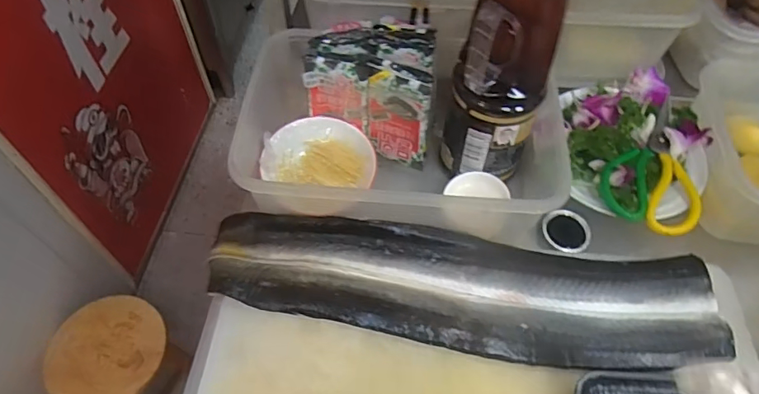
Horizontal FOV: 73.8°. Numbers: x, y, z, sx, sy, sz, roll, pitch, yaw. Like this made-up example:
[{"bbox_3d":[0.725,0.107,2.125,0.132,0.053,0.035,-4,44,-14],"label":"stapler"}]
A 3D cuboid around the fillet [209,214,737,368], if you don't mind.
[{"bbox_3d":[0.085,0.092,0.519,0.521,0.021,0.126,4,60,5],"label":"fillet"}]

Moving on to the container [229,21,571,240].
[{"bbox_3d":[0.027,-0.078,0.590,0.341,0.137,0.226,4,59,3],"label":"container"}]

